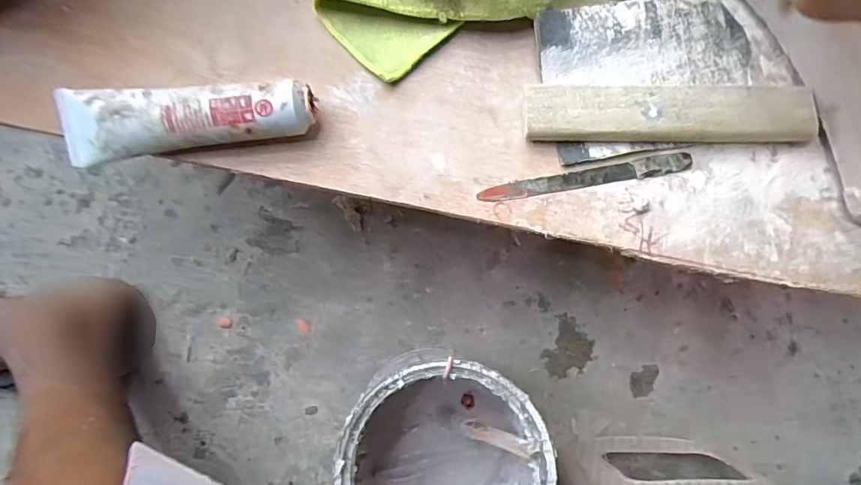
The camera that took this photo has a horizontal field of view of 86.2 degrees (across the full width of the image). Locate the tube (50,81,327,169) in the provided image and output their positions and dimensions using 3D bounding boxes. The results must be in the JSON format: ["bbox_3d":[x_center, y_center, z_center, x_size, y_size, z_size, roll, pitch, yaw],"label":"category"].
[{"bbox_3d":[-0.162,-0.087,0.307,0.165,0.034,0.047,-8,80,-3],"label":"tube"}]

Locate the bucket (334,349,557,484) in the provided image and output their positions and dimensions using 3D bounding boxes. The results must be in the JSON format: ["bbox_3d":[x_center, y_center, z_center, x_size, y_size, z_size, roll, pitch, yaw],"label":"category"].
[{"bbox_3d":[0.010,0.193,0.446,0.160,0.212,0.161,0,80,-1],"label":"bucket"}]

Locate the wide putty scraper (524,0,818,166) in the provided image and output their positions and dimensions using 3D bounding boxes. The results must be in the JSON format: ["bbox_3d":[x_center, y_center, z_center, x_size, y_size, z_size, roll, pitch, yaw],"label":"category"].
[{"bbox_3d":[0.162,-0.118,0.326,0.194,0.020,0.108,-6,80,-2],"label":"wide putty scraper"}]

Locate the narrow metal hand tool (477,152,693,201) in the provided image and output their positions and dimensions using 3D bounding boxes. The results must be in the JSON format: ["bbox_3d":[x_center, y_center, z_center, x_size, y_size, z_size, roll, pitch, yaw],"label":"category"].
[{"bbox_3d":[0.109,-0.045,0.321,0.149,0.004,0.014,-10,80,-3],"label":"narrow metal hand tool"}]

